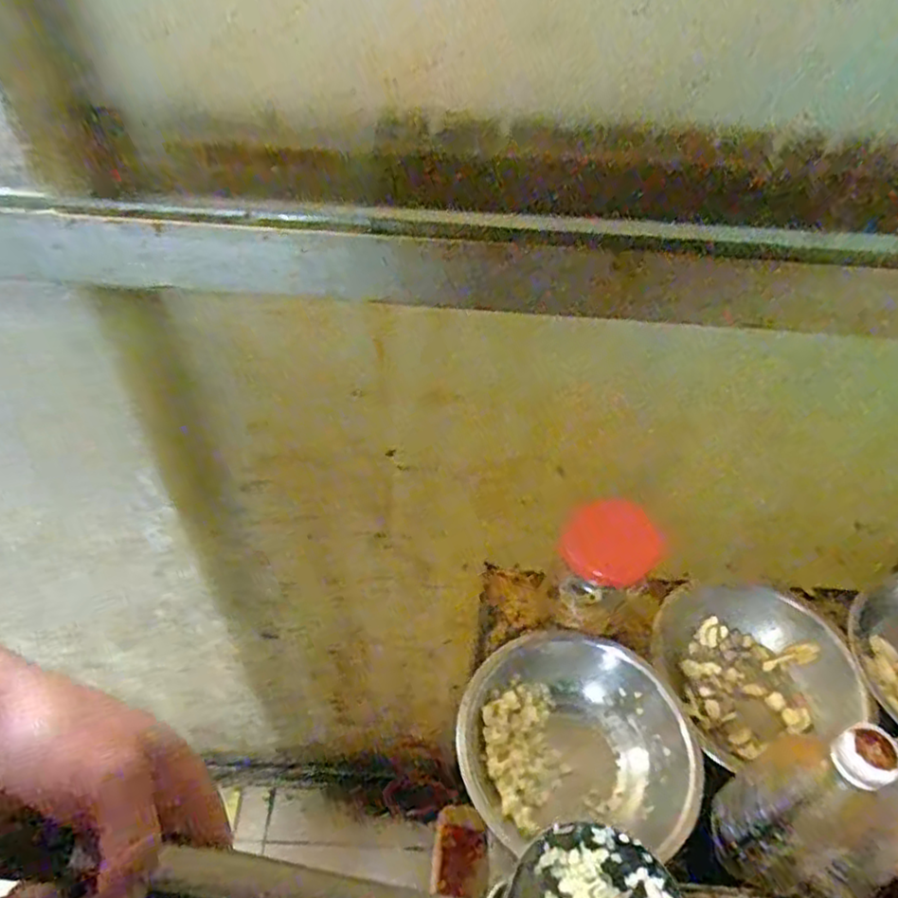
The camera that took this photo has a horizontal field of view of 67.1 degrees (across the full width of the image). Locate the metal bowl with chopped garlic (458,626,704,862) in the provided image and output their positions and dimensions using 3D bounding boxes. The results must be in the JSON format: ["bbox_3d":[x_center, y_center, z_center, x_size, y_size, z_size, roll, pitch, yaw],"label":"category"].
[{"bbox_3d":[0.104,0.241,0.564,0.187,0.087,0.179,2,48,-2],"label":"metal bowl with chopped garlic"}]

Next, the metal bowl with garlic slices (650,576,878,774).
[{"bbox_3d":[0.284,0.202,0.643,0.170,0.046,0.160,2,48,-2],"label":"metal bowl with garlic slices"}]

